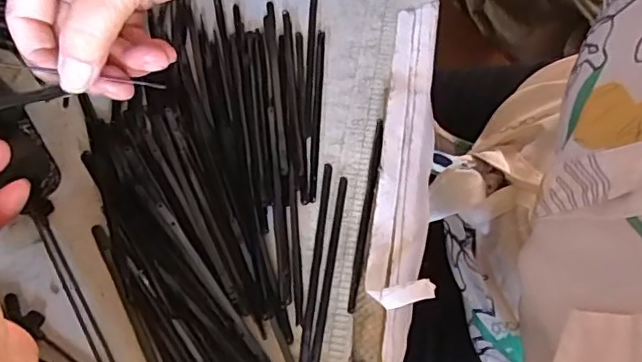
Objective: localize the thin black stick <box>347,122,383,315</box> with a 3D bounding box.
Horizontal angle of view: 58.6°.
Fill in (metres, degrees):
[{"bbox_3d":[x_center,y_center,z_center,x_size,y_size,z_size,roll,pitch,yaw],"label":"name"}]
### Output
[{"bbox_3d":[0.023,0.014,0.277,0.004,0.006,0.098,10,71,2],"label":"thin black stick"}]

